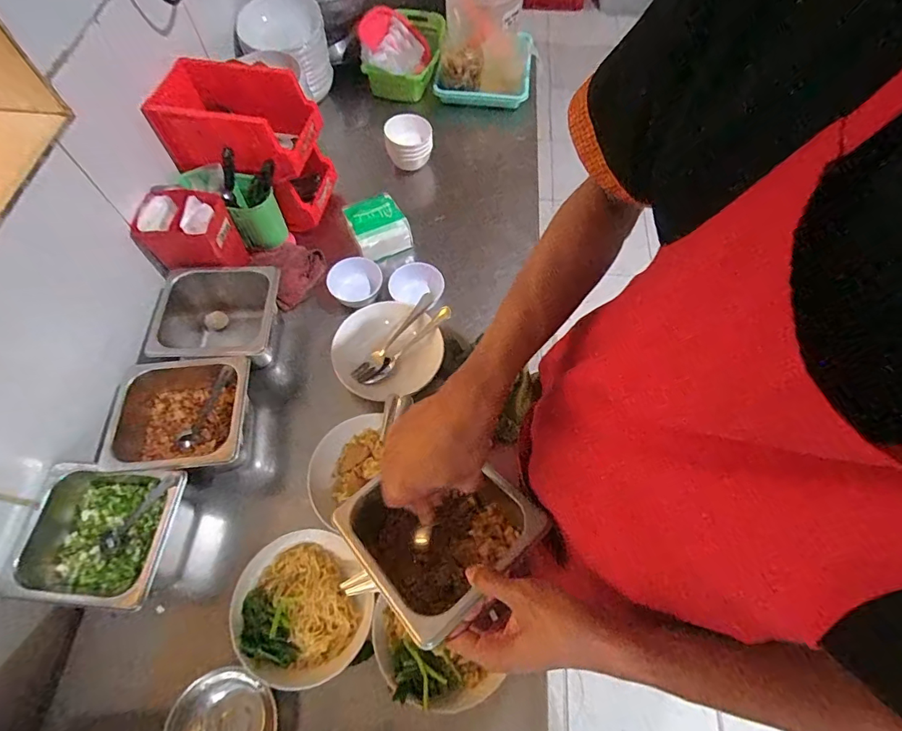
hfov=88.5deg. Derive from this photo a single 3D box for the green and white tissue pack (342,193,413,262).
[{"bbox_3d":[-0.134,-0.256,0.859,0.096,0.075,0.086,-24,66,-10],"label":"green and white tissue pack"}]

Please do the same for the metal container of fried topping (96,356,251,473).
[{"bbox_3d":[-0.378,0.076,0.661,0.185,0.095,0.164,-2,64,0],"label":"metal container of fried topping"}]

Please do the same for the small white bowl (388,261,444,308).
[{"bbox_3d":[-0.054,-0.139,0.812,0.090,0.050,0.079,20,66,10],"label":"small white bowl"}]

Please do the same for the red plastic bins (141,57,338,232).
[{"bbox_3d":[-0.348,-0.376,0.826,0.209,0.255,0.143,8,64,5],"label":"red plastic bins"}]

